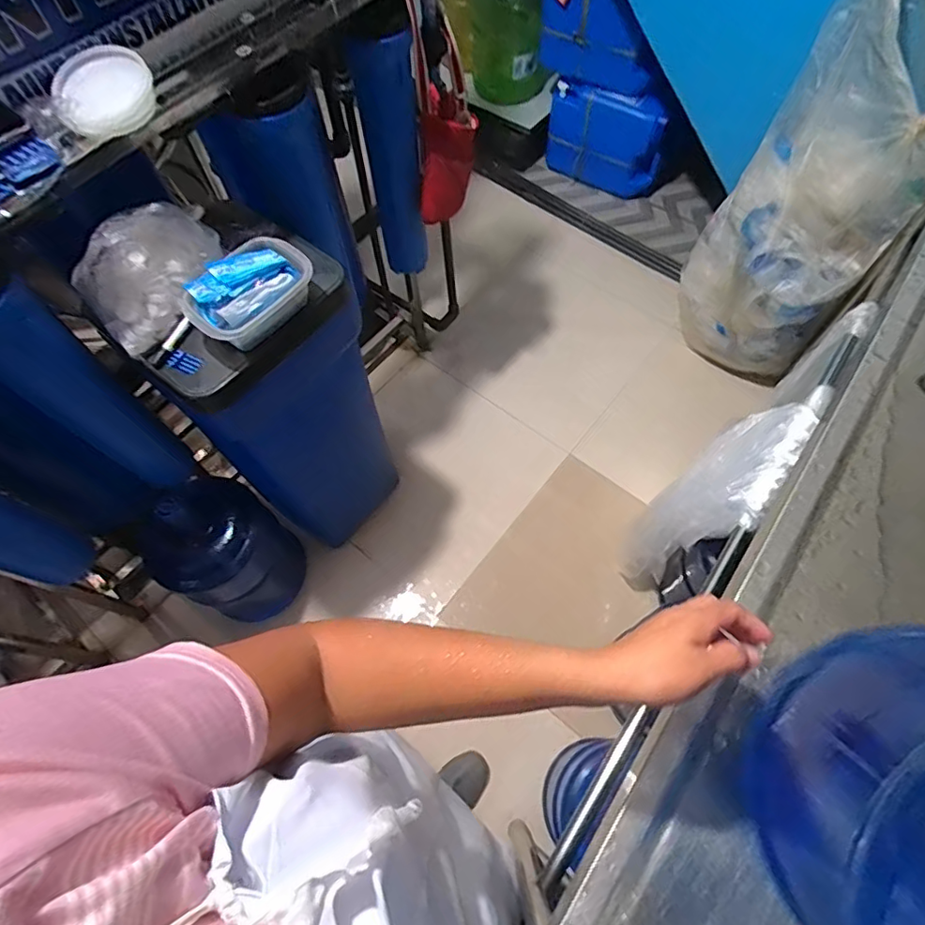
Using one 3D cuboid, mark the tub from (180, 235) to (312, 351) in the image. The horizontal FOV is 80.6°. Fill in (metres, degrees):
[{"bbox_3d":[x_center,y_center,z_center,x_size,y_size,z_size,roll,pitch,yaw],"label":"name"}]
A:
[{"bbox_3d":[-0.309,-0.250,0.793,0.175,0.071,0.120,-42,70,-17],"label":"tub"}]

